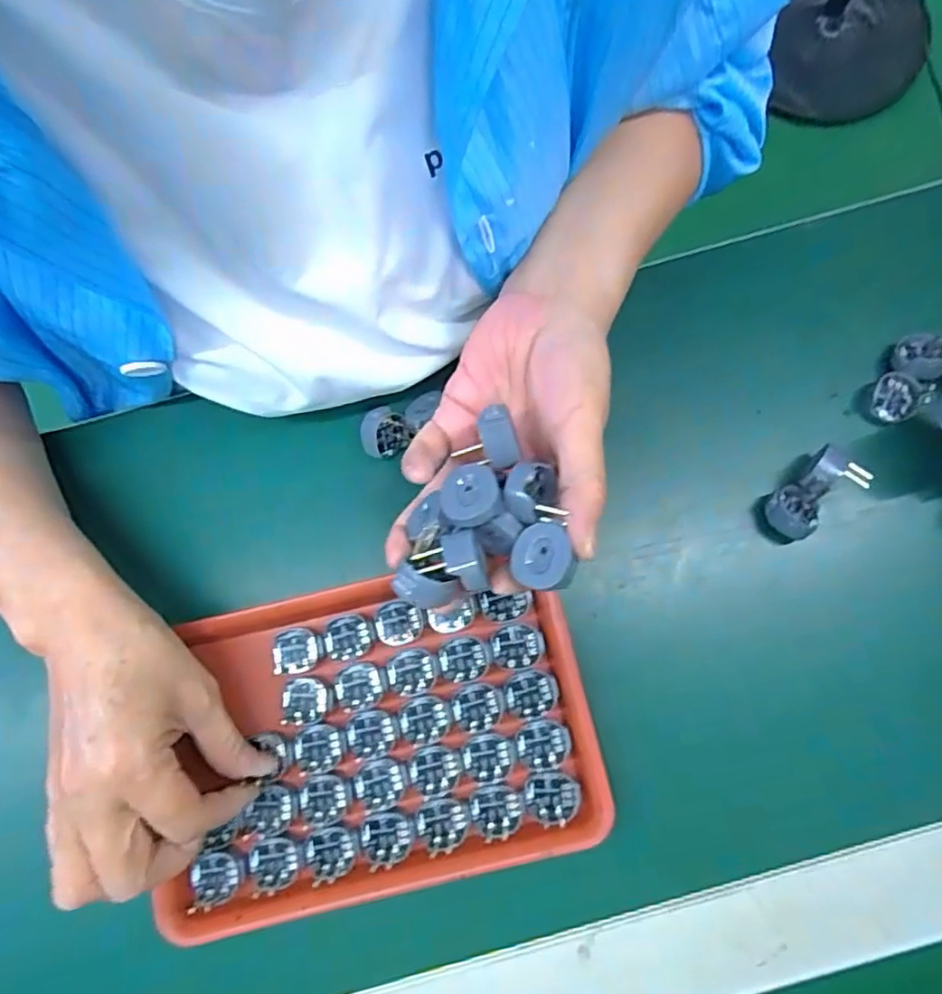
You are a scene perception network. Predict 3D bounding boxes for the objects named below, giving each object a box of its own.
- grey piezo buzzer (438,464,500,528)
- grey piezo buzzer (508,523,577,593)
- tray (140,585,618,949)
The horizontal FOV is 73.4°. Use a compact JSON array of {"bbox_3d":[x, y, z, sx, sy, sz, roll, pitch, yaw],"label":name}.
[{"bbox_3d":[0.001,0.001,0.273,0.025,0.012,0.025,40,87,27],"label":"grey piezo buzzer"},{"bbox_3d":[0.032,0.026,0.269,0.025,0.012,0.029,-20,71,19],"label":"grey piezo buzzer"},{"bbox_3d":[-0.053,0.127,0.340,0.224,0.020,0.157,-13,80,-1],"label":"tray"}]

